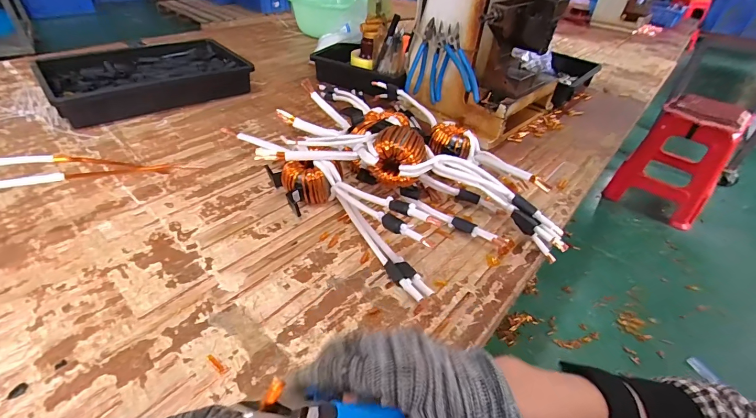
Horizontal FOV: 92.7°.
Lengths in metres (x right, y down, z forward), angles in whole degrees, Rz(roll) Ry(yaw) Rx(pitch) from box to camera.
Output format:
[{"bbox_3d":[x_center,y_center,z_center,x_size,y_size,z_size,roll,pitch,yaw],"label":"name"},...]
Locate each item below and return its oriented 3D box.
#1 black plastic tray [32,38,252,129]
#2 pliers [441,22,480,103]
[{"bbox_3d":[-0.503,-0.294,0.796,0.361,0.064,0.263,-26,48,-34],"label":"black plastic tray"},{"bbox_3d":[0.159,-0.274,0.680,0.023,0.039,0.143,-15,79,-25],"label":"pliers"}]

